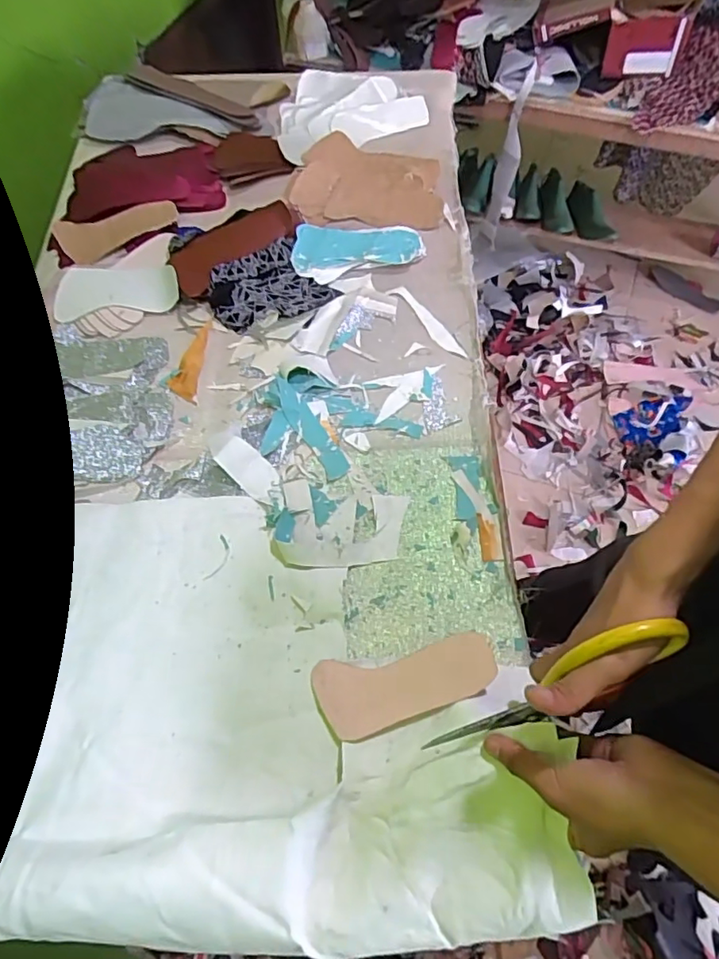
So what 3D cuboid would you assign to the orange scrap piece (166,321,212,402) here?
[{"bbox_3d":[-0.211,-0.148,0.700,0.034,0.006,0.119,4,63,-2],"label":"orange scrap piece"}]

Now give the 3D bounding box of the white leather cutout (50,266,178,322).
[{"bbox_3d":[-0.314,-0.244,0.730,0.152,0.010,0.061,-9,102,-5],"label":"white leather cutout"}]

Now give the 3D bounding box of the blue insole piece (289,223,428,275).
[{"bbox_3d":[-0.002,-0.320,0.774,0.179,0.019,0.071,-8,64,-8],"label":"blue insole piece"}]

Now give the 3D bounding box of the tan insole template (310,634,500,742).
[{"bbox_3d":[0.039,0.183,0.500,0.162,0.005,0.067,-14,60,11],"label":"tan insole template"}]

